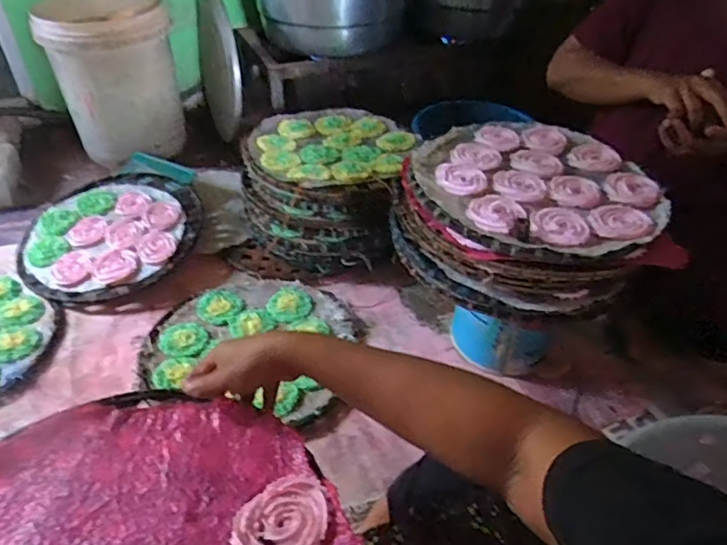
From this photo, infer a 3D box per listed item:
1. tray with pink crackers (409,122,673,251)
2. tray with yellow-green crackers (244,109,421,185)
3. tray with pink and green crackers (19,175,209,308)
[{"bbox_3d":[0.248,-0.145,0.801,0.330,0.029,0.353,-2,42,-3],"label":"tray with pink crackers"},{"bbox_3d":[-0.062,-0.281,1.155,0.352,0.026,0.341,-11,42,-15],"label":"tray with yellow-green crackers"},{"bbox_3d":[-0.530,-0.093,1.142,0.356,0.054,0.369,-23,46,-27],"label":"tray with pink and green crackers"}]

